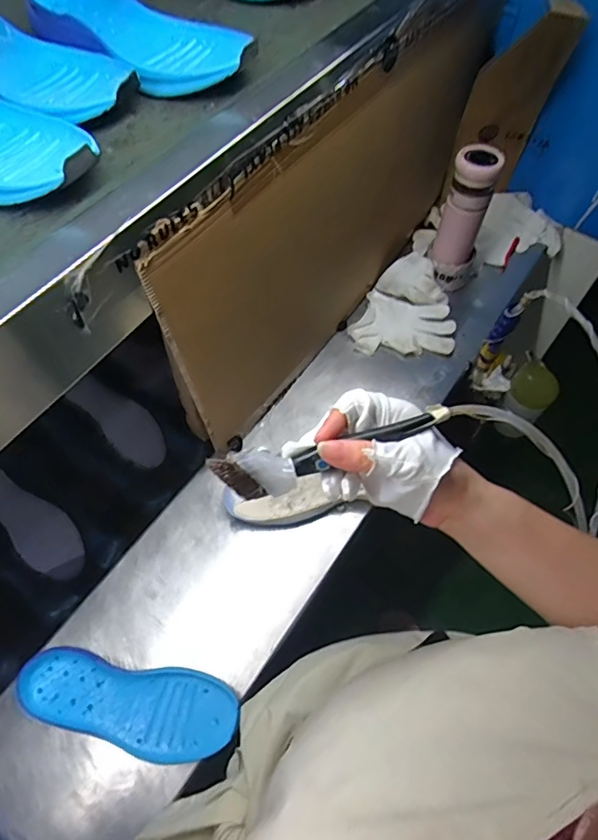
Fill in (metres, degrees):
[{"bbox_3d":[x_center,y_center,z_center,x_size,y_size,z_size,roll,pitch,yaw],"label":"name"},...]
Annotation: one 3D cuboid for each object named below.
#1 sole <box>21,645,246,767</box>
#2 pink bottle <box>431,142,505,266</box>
[{"bbox_3d":[-0.196,0.329,0.585,0.247,0.030,0.089,10,57,3],"label":"sole"},{"bbox_3d":[0.271,-0.341,0.834,0.070,0.199,0.062,25,59,13],"label":"pink bottle"}]

